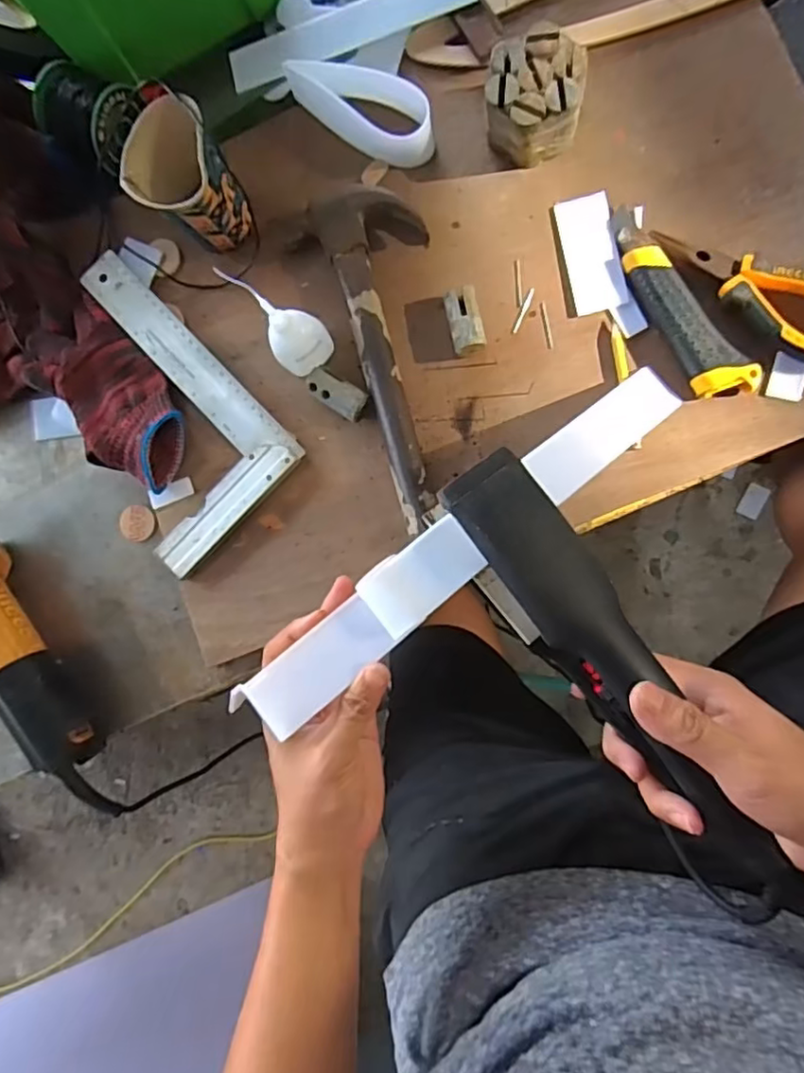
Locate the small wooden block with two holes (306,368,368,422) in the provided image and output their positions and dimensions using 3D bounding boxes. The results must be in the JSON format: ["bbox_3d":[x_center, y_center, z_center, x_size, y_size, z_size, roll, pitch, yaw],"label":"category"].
[{"bbox_3d":[-0.051,-0.114,0.505,0.050,0.023,0.024,32,94,8],"label":"small wooden block with two holes"}]

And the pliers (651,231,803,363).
[{"bbox_3d":[0.255,-0.180,0.453,0.150,0.025,0.045,34,95,8],"label":"pliers"}]

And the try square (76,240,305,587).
[{"bbox_3d":[-0.216,-0.107,0.530,0.147,0.014,0.251,-45,83,6],"label":"try square"}]

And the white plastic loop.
[{"bbox_3d":[-0.036,-0.344,0.501,0.131,0.043,0.043,25,93,8],"label":"white plastic loop"}]

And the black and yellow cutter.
[{"bbox_3d":[0.202,-0.173,0.465,0.039,0.024,0.168,-34,85,7],"label":"black and yellow cutter"}]

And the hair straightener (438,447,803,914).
[{"bbox_3d":[0.128,0.083,0.350,0.053,0.036,0.298,-36,88,7],"label":"hair straightener"}]

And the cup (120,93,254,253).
[{"bbox_3d":[-0.165,-0.275,0.493,0.071,0.091,0.081,-33,85,7],"label":"cup"}]

